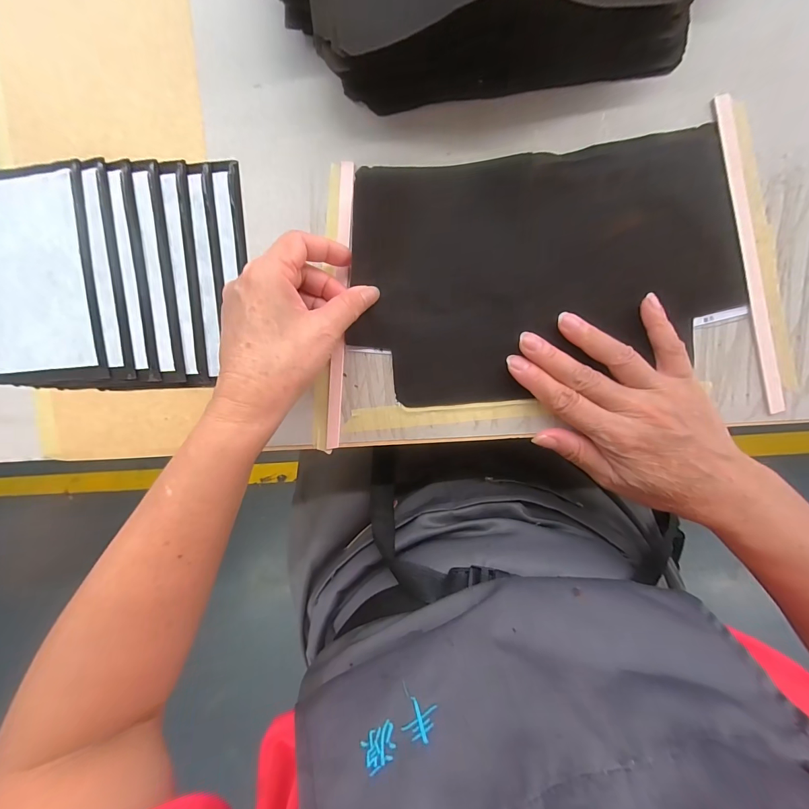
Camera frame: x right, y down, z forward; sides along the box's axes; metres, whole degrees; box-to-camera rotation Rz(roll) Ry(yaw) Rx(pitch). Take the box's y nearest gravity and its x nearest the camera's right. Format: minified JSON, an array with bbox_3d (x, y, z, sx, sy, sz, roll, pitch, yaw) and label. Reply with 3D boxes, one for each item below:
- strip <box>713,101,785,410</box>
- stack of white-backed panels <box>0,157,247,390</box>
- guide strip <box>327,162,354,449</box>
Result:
[{"bbox_3d":[0.237,-0.101,0.258,0.013,0.007,0.215,-14,96,6],"label":"strip"},{"bbox_3d":[-0.250,-0.102,0.305,0.244,0.009,0.173,1,96,4],"label":"stack of white-backed panels"},{"bbox_3d":[-0.050,-0.073,0.294,0.012,0.006,0.216,4,97,4],"label":"guide strip"}]

